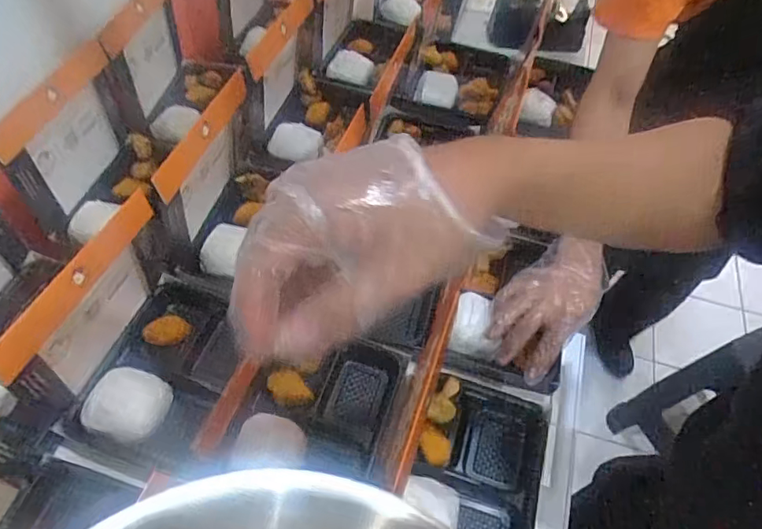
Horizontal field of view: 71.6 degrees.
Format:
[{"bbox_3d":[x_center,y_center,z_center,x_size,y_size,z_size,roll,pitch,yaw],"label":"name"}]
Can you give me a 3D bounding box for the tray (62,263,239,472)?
[{"bbox_3d":[-0.255,0.121,0.633,0.135,0.049,0.228,28,47,-15],"label":"tray"}]

